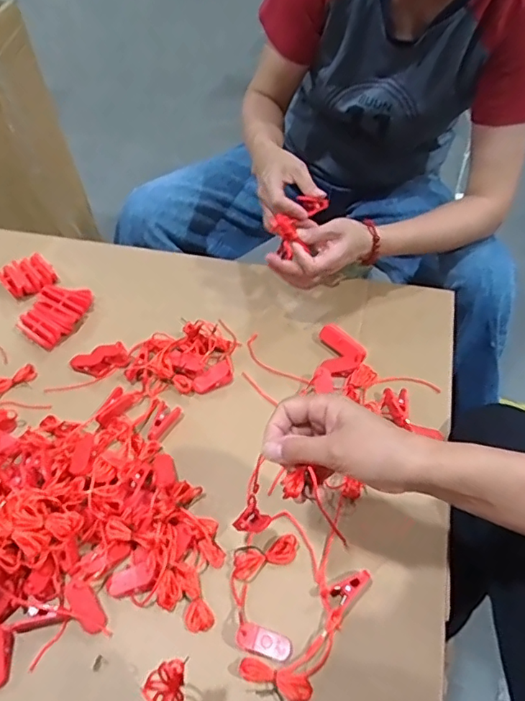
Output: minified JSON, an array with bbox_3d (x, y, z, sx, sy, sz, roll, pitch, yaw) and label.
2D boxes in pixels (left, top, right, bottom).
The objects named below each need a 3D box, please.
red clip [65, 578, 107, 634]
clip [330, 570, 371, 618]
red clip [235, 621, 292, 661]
[{"bbox_3d":[-0.161,0.232,0.479,0.021,0.008,0.051,-31,84,-20],"label":"red clip"},{"bbox_3d":[0.078,0.219,0.484,0.047,0.008,0.020,-44,60,-10],"label":"clip"},{"bbox_3d":[0.002,0.254,0.461,0.050,0.007,0.020,24,53,-8],"label":"red clip"}]

